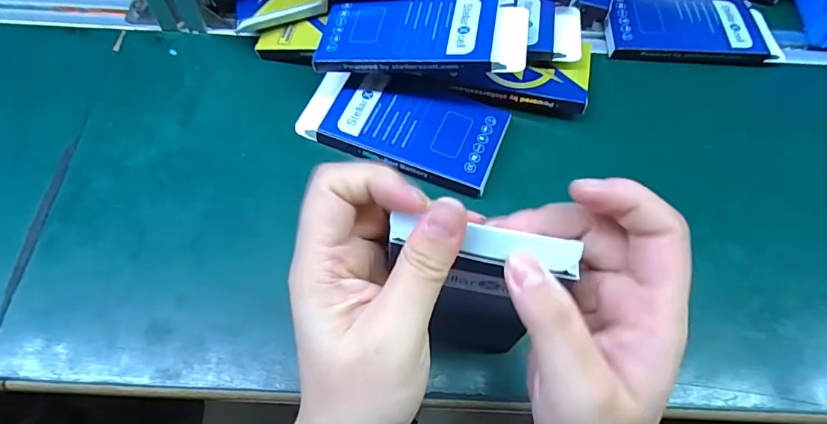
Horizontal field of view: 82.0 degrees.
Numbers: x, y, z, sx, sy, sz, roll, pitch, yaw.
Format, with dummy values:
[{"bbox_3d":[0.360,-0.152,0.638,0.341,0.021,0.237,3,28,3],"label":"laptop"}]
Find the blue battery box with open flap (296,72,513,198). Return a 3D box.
[{"bbox_3d":[-0.009,-0.071,0.379,0.156,0.017,0.084,19,63,8],"label":"blue battery box with open flap"}]

